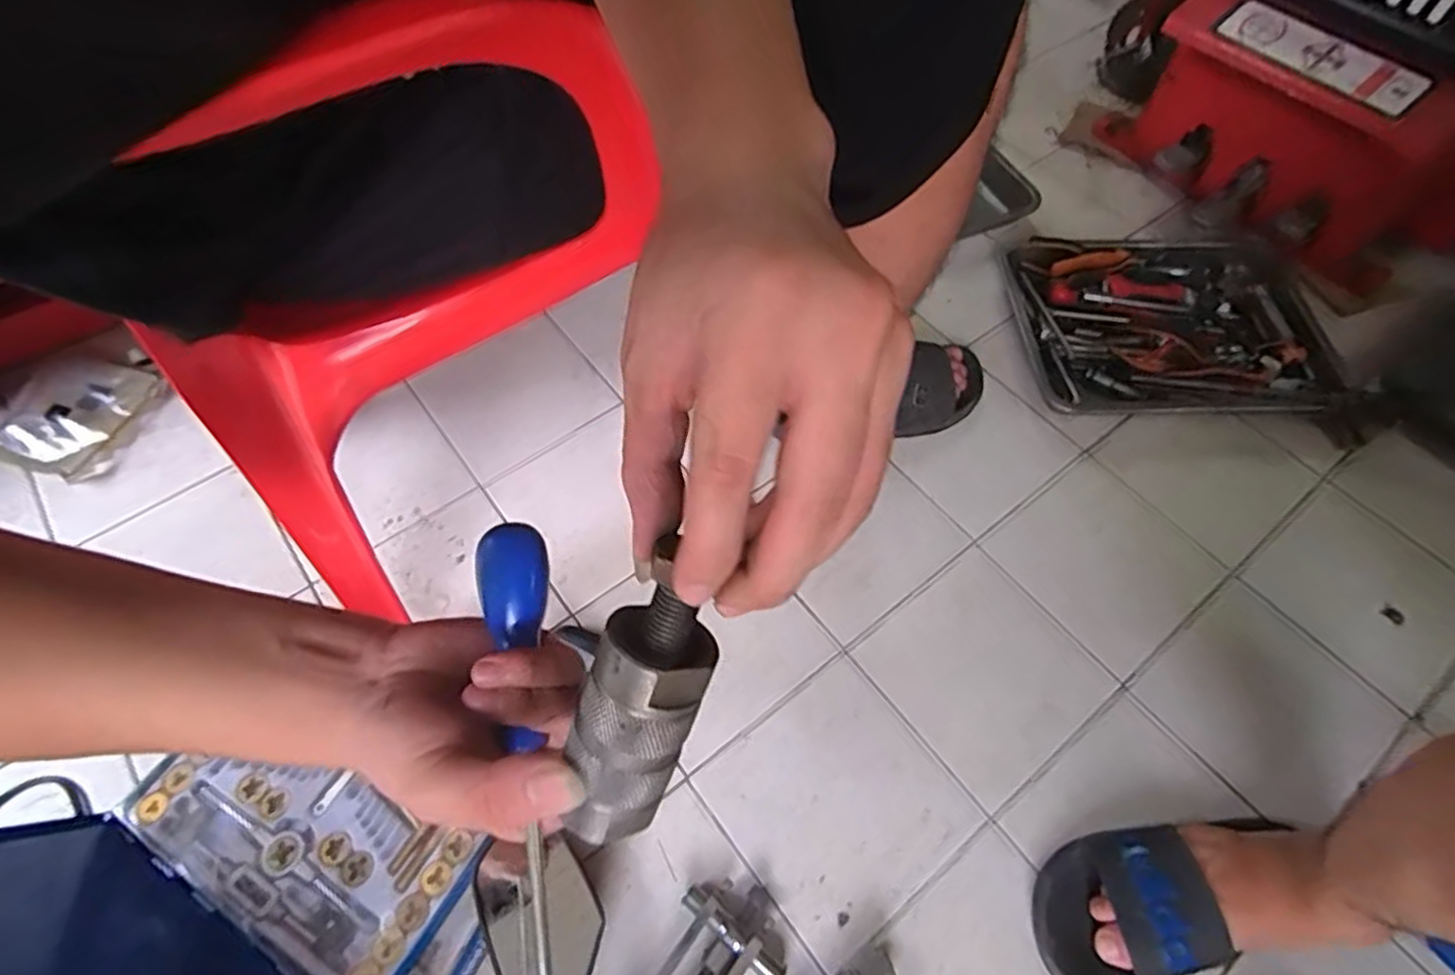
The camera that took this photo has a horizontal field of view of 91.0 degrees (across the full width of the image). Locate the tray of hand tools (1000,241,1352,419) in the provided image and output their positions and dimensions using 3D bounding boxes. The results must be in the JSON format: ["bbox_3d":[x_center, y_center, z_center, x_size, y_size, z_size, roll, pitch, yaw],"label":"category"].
[{"bbox_3d":[0.577,-0.220,0.939,0.400,0.068,0.285,-2,59,-2],"label":"tray of hand tools"}]

